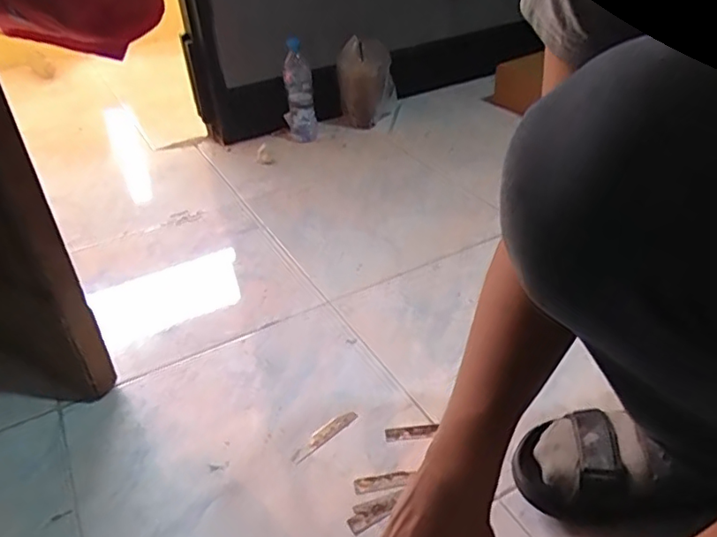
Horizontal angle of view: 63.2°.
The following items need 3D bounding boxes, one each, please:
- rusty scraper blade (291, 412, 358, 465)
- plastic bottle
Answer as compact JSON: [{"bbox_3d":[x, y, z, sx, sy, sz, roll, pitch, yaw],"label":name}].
[{"bbox_3d":[-0.043,0.198,0.695,0.096,0.004,0.023,-31,43,-32],"label":"rusty scraper blade"},{"bbox_3d":[-0.141,-0.411,1.356,0.072,0.224,0.058,-8,35,-5],"label":"plastic bottle"}]

